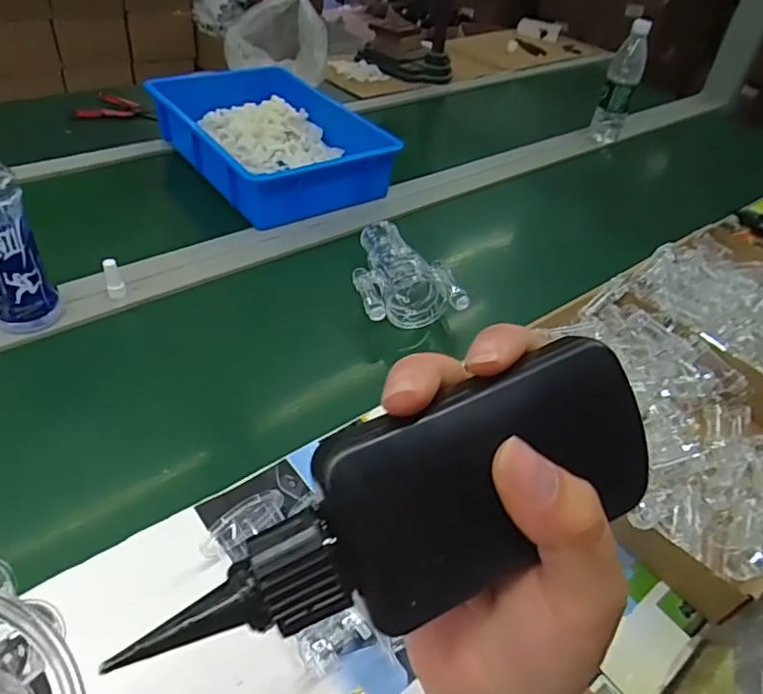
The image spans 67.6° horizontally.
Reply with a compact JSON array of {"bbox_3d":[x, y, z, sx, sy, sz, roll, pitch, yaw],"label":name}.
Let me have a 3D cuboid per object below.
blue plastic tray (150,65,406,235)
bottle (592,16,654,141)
[{"bbox_3d":[-0.185,-0.358,0.990,0.289,0.106,0.396,-22,50,-29],"label":"blue plastic tray"},{"bbox_3d":[0.511,-0.555,1.220,0.070,0.235,0.070,19,43,14],"label":"bottle"}]

